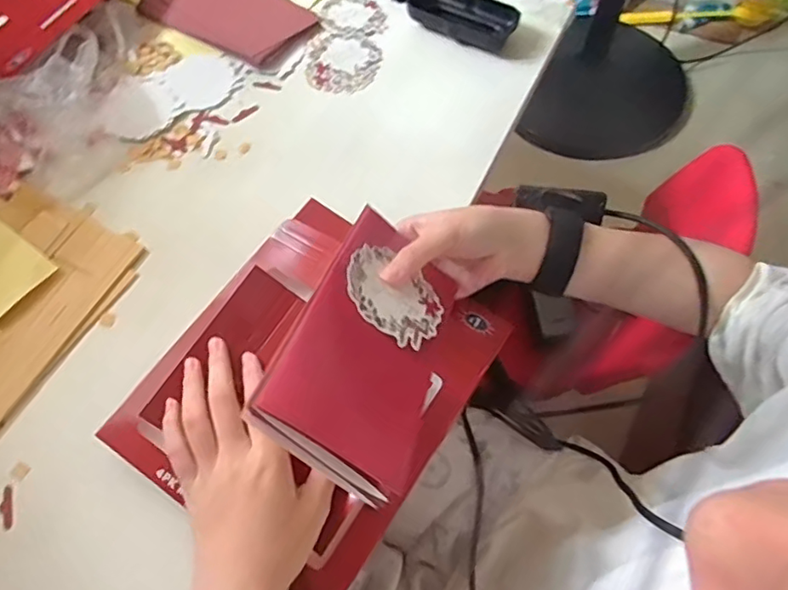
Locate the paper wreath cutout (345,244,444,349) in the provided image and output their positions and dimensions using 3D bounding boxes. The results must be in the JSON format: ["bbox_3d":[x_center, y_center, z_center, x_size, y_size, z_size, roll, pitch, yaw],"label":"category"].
[{"bbox_3d":[0.001,-0.001,0.360,0.069,0.004,0.061,40,41,-4],"label":"paper wreath cutout"}]

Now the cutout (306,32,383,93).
[{"bbox_3d":[-0.050,-0.235,0.569,0.070,0.004,0.076,6,65,0],"label":"cutout"}]

